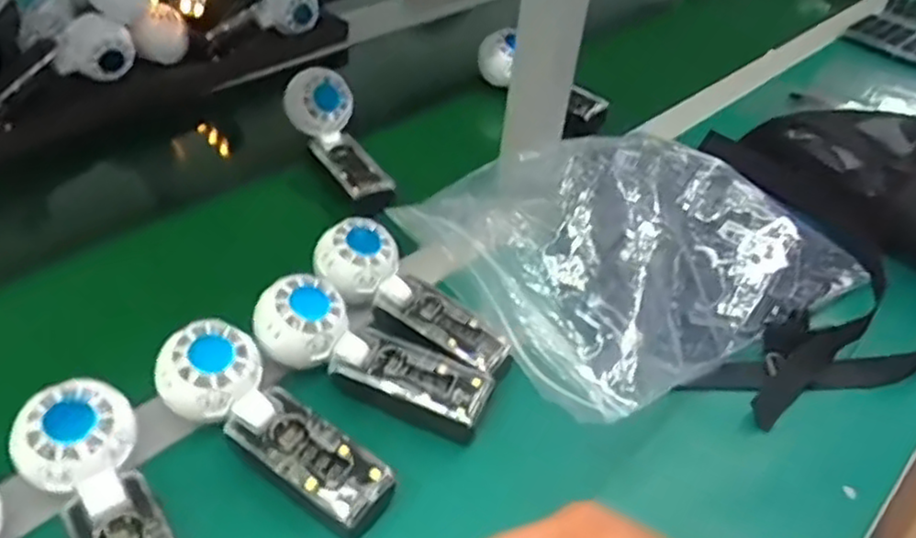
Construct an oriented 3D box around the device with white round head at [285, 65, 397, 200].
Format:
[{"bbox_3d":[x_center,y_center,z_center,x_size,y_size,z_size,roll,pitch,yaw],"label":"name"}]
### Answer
[{"bbox_3d":[-0.105,-0.130,0.674,0.054,0.070,0.132,-24,51,-30],"label":"device with white round head"}]

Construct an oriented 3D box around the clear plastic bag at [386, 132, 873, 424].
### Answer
[{"bbox_3d":[0.162,-0.036,0.587,0.359,0.072,0.257,-20,48,-26],"label":"clear plastic bag"}]

